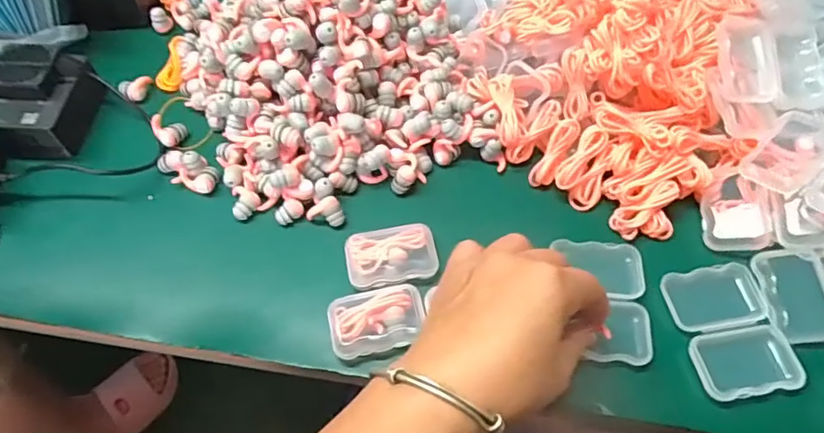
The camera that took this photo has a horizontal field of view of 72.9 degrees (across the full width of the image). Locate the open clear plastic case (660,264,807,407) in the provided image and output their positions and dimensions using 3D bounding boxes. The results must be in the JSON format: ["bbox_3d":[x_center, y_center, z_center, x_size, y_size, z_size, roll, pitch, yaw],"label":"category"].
[{"bbox_3d":[0.183,0.065,0.322,0.056,0.009,0.075,-8,59,-5],"label":"open clear plastic case"}]

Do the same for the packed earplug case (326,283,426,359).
[{"bbox_3d":[-0.020,0.061,0.323,0.054,0.015,0.035,-13,59,-7],"label":"packed earplug case"}]

